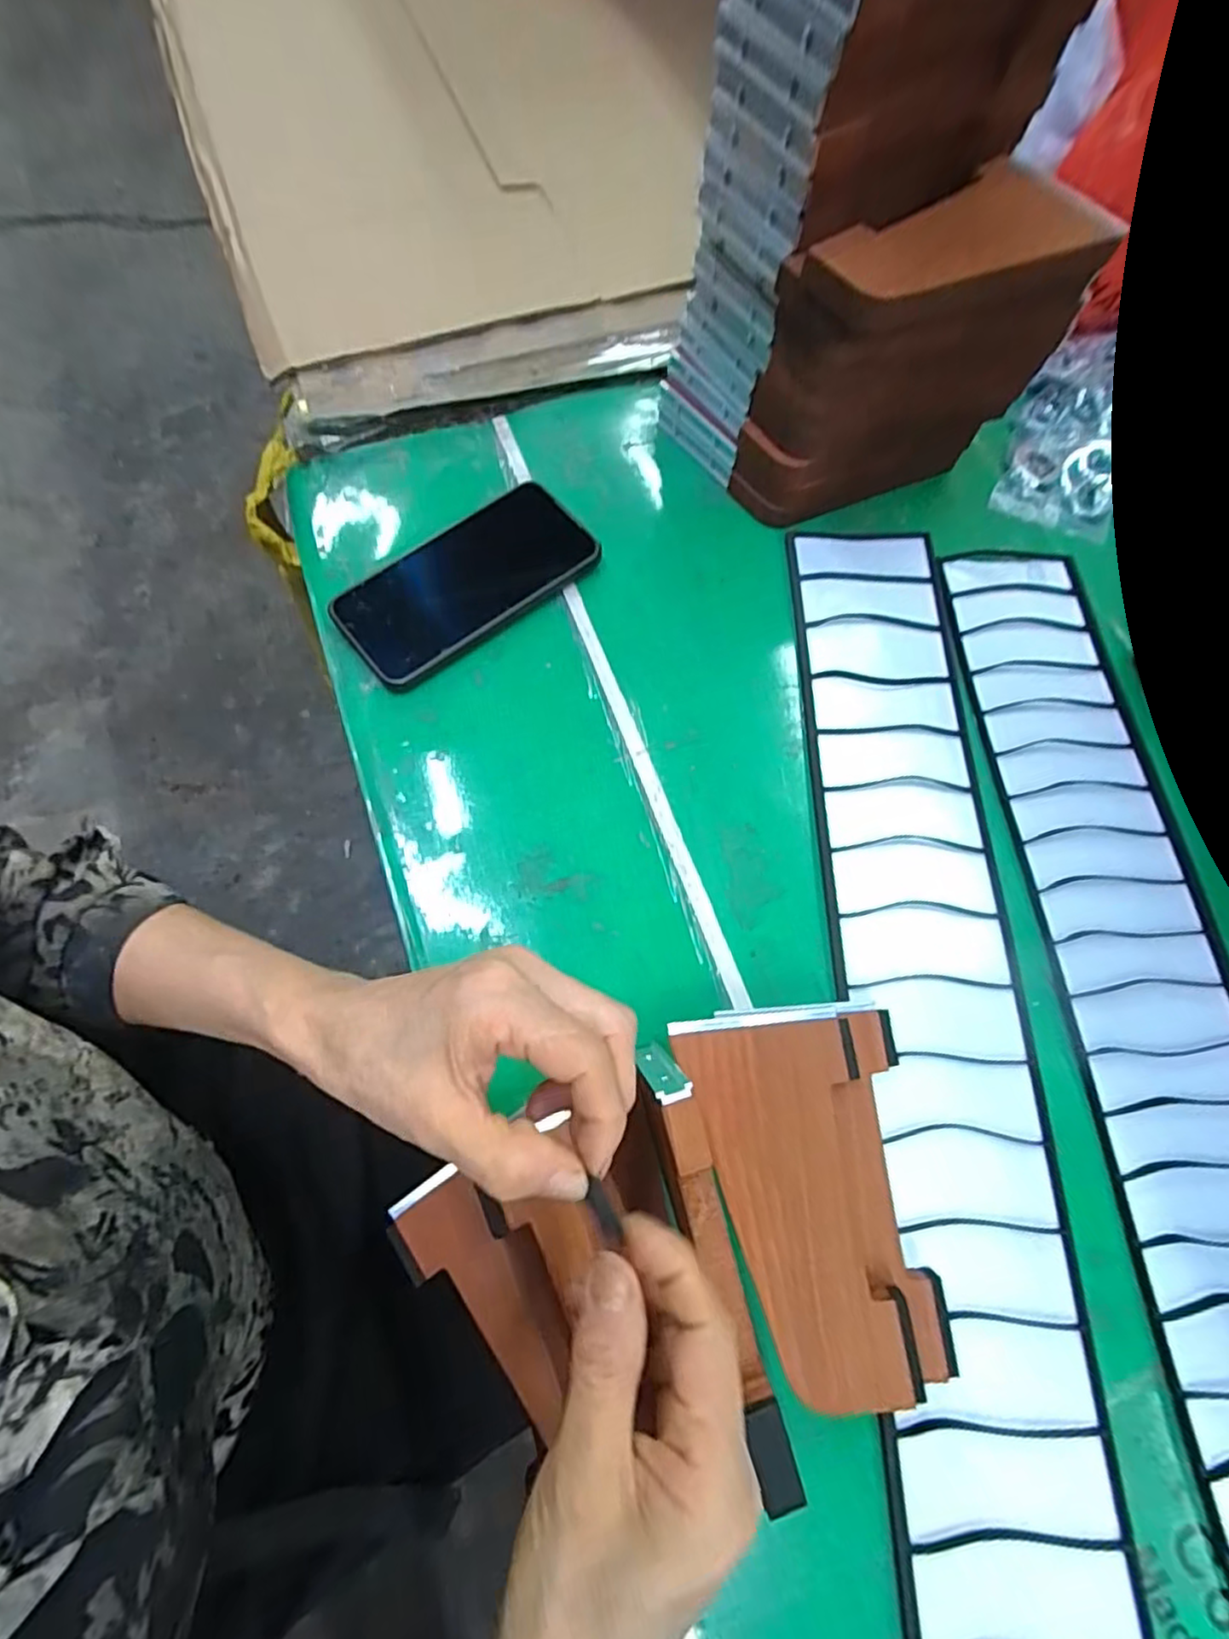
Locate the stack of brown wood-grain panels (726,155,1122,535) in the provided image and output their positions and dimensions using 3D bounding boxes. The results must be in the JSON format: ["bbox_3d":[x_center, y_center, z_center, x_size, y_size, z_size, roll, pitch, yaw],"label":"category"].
[{"bbox_3d":[0.167,-0.265,0.394,0.164,0.149,0.064,-21,72,-9],"label":"stack of brown wood-grain panels"}]

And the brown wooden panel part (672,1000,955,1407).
[{"bbox_3d":[0.092,0.164,0.299,0.098,0.033,0.154,-10,71,-5],"label":"brown wooden panel part"}]

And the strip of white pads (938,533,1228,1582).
[{"bbox_3d":[0.284,0.084,0.351,0.095,0.004,0.562,-3,70,-3],"label":"strip of white pads"}]

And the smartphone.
[{"bbox_3d":[-0.093,-0.149,0.415,0.160,0.014,0.078,-37,75,-14],"label":"smartphone"}]

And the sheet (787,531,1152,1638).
[{"bbox_3d":[0.165,0.156,0.324,0.095,0.009,0.722,1,70,-2],"label":"sheet"}]

